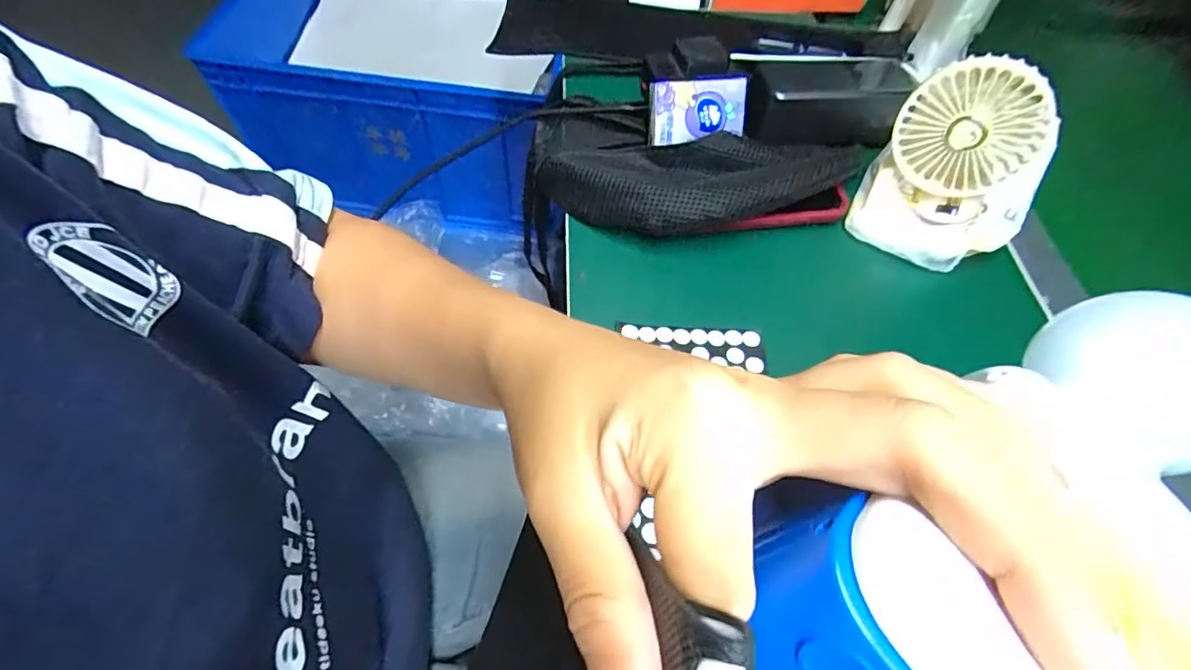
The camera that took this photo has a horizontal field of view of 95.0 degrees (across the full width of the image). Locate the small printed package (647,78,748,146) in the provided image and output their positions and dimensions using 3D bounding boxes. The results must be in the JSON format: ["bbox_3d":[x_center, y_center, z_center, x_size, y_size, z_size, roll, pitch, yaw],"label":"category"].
[{"bbox_3d":[0.082,-0.180,0.441,0.079,0.046,0.012,-7,31,-11],"label":"small printed package"}]

